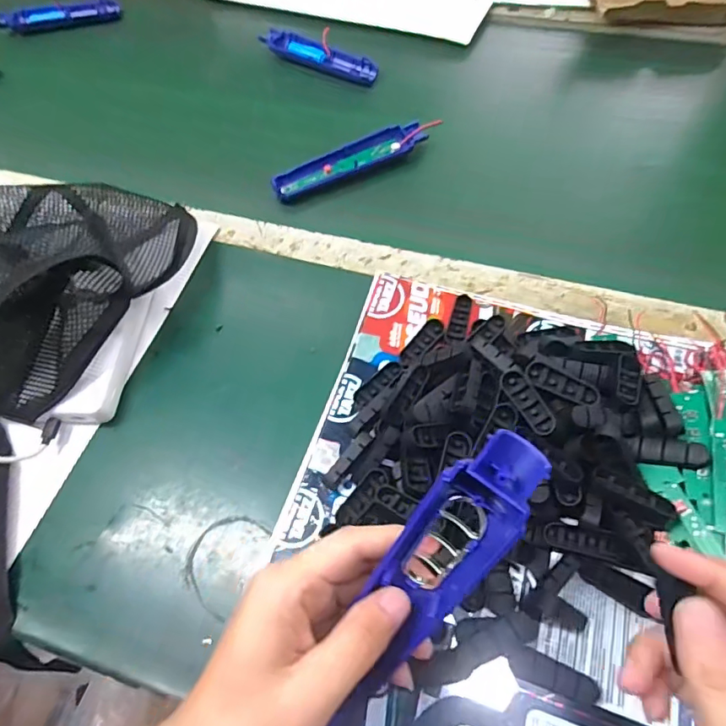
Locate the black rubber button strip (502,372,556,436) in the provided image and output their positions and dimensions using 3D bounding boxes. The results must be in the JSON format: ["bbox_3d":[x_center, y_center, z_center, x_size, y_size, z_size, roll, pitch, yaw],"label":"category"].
[{"bbox_3d":[0.108,0.026,0.324,0.015,0.005,0.049,-21,62,-7],"label":"black rubber button strip"}]

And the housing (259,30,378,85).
[{"bbox_3d":[-0.058,-0.389,0.624,0.163,0.018,0.036,28,67,18],"label":"housing"}]

